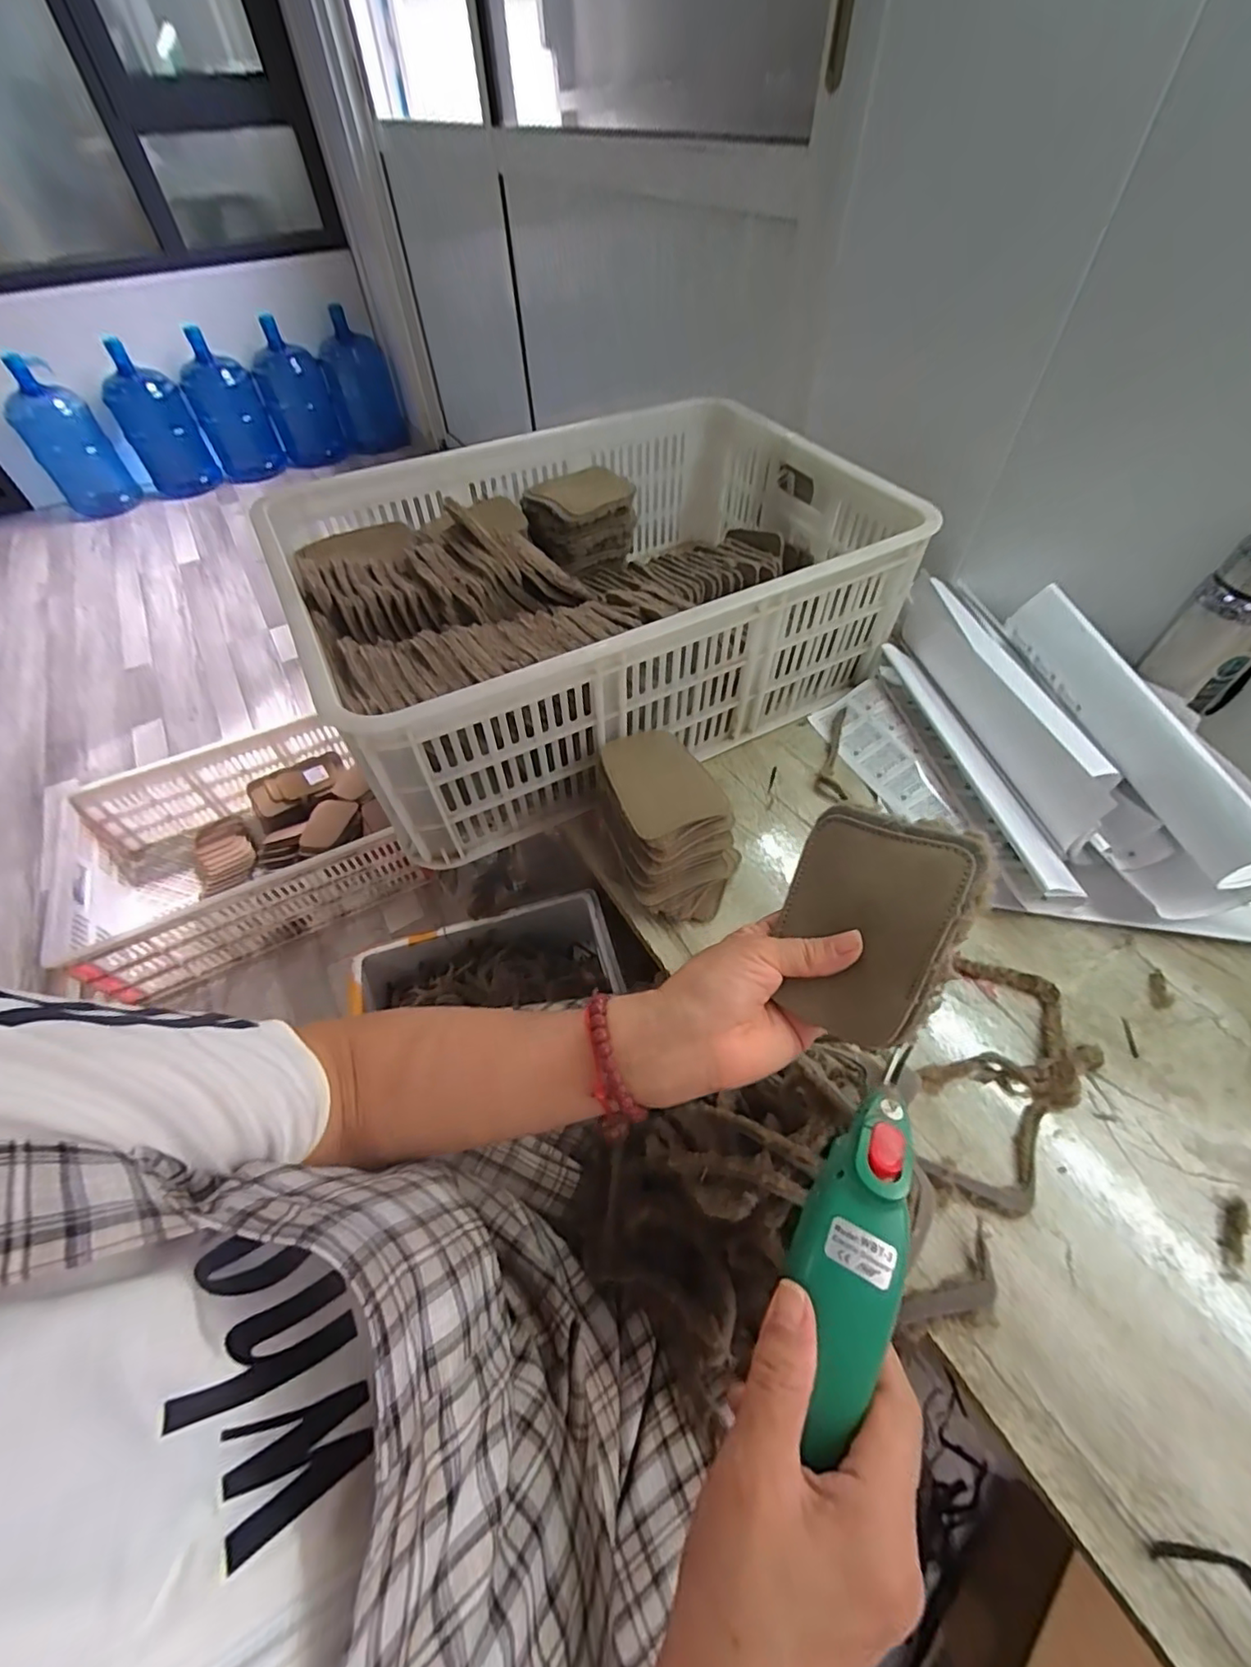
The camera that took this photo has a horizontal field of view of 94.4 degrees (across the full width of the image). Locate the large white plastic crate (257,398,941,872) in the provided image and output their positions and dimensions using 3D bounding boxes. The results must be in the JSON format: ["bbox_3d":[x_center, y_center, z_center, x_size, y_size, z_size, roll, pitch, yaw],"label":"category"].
[{"bbox_3d":[-0.030,-0.280,0.671,0.600,0.189,0.443,-24,55,-15],"label":"large white plastic crate"}]

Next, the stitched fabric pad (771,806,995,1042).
[{"bbox_3d":[0.130,0.047,0.312,0.092,0.011,0.122,17,79,41],"label":"stitched fabric pad"}]

